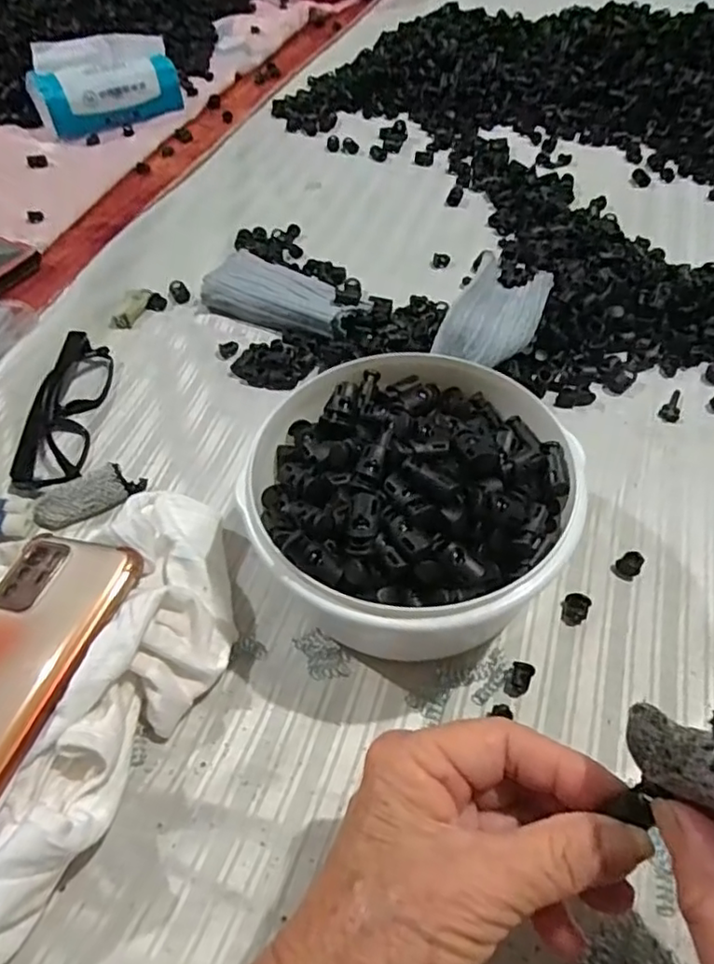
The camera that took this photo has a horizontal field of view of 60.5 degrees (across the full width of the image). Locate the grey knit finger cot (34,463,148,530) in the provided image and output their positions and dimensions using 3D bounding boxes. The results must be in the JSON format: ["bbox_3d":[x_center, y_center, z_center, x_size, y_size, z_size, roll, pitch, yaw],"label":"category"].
[{"bbox_3d":[-0.162,0.008,0.371,0.062,0.019,0.026,-17,53,-9],"label":"grey knit finger cot"}]

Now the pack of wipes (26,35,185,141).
[{"bbox_3d":[-0.297,-0.469,0.721,0.164,0.074,0.082,-22,54,-13],"label":"pack of wipes"}]

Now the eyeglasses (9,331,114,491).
[{"bbox_3d":[-0.194,-0.053,0.412,0.031,0.026,0.134,-3,52,1],"label":"eyeglasses"}]

